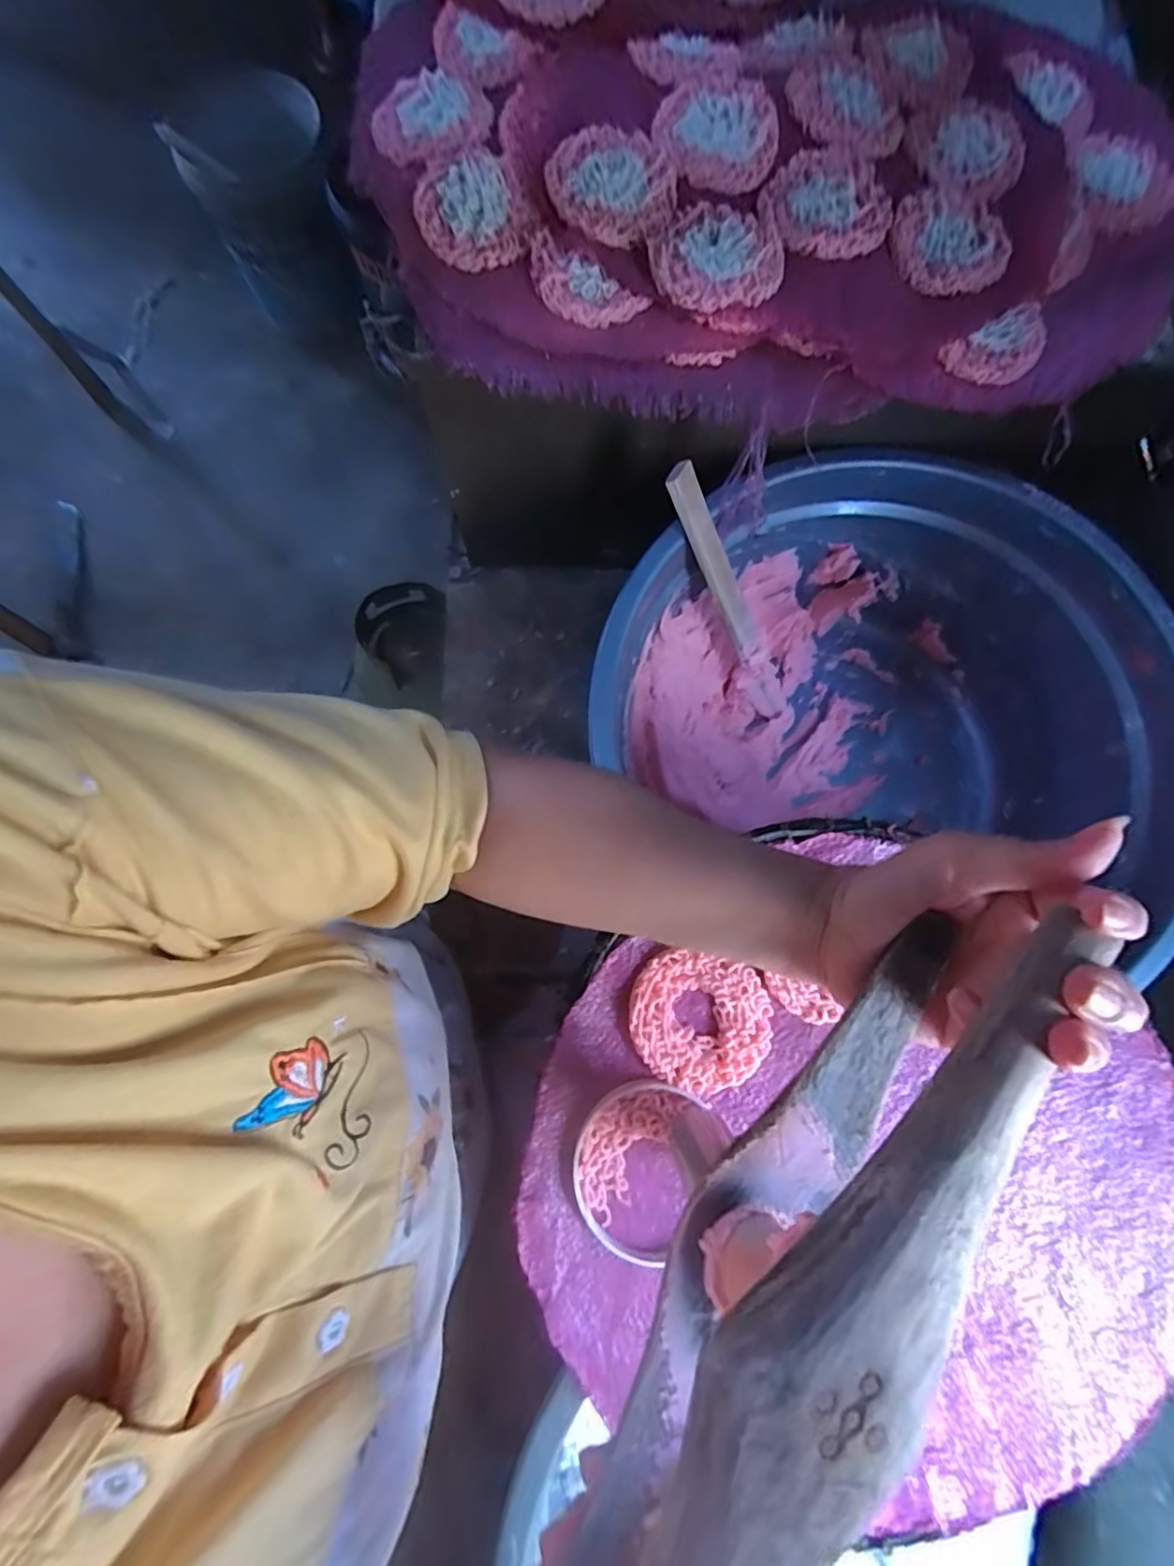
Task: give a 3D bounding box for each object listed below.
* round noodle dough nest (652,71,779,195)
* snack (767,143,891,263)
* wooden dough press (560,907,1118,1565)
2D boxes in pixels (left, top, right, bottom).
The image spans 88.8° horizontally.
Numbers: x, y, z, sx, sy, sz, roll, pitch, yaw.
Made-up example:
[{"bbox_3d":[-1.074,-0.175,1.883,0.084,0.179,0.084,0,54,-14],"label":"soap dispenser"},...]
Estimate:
[{"bbox_3d":[0.081,-0.410,0.376,0.075,0.005,0.085,2,78,-1],"label":"round noodle dough nest"},{"bbox_3d":[0.151,-0.360,0.371,0.072,0.008,0.075,0,78,-1],"label":"snack"},{"bbox_3d":[0.065,0.174,0.199,0.053,0.071,0.302,36,79,6],"label":"wooden dough press"}]

